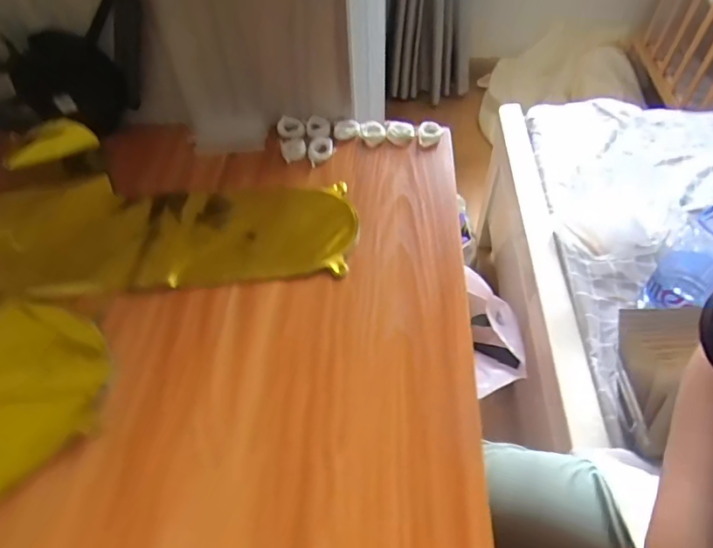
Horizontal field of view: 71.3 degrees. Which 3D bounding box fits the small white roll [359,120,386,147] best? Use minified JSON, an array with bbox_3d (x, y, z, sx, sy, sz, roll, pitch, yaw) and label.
[{"bbox_3d":[0.018,-0.162,0.568,0.029,0.014,0.025,-2,51,2],"label":"small white roll"}]

